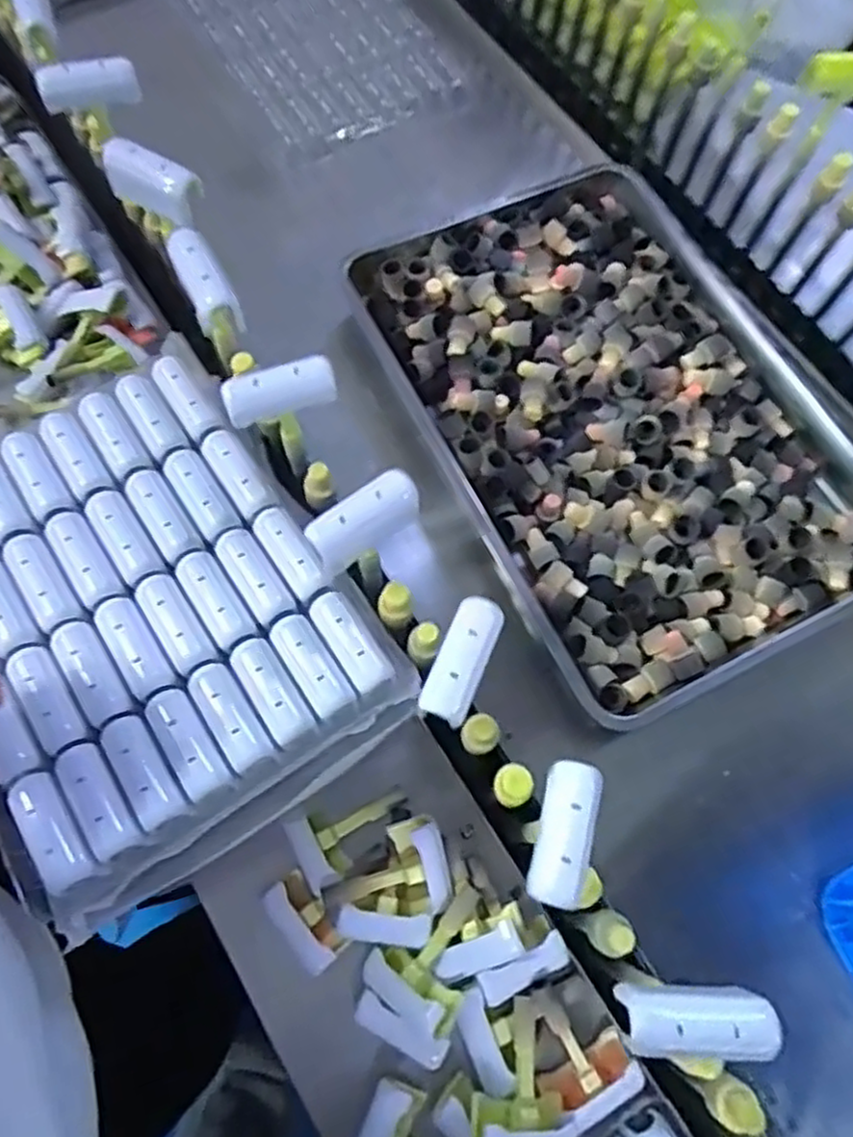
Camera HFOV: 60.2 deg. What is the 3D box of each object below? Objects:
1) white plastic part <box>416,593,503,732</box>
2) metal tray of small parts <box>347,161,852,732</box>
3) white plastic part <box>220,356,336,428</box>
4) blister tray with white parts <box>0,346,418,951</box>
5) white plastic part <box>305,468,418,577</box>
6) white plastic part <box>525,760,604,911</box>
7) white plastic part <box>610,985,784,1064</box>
[{"bbox_3d":[0.022,0.054,0.443,0.029,0.014,0.076,22,71,8],"label":"white plastic part"},{"bbox_3d":[0.217,-0.177,0.794,0.428,0.061,0.589,-26,71,-9],"label":"metal tray of small parts"},{"bbox_3d":[-0.102,-0.124,0.515,0.077,0.029,0.028,-11,69,-4],"label":"white plastic part"},{"bbox_3d":[-0.207,0.026,0.526,0.261,0.030,0.350,-34,72,-12],"label":"blister tray with white parts"},{"bbox_3d":[-0.040,-0.030,0.490,0.075,0.042,0.030,-36,73,-12],"label":"white plastic part"},{"bbox_3d":[0.078,0.148,0.413,0.030,0.012,0.077,15,70,6],"label":"white plastic part"},{"bbox_3d":[0.143,0.238,0.386,0.078,0.014,0.033,1,69,1],"label":"white plastic part"}]

